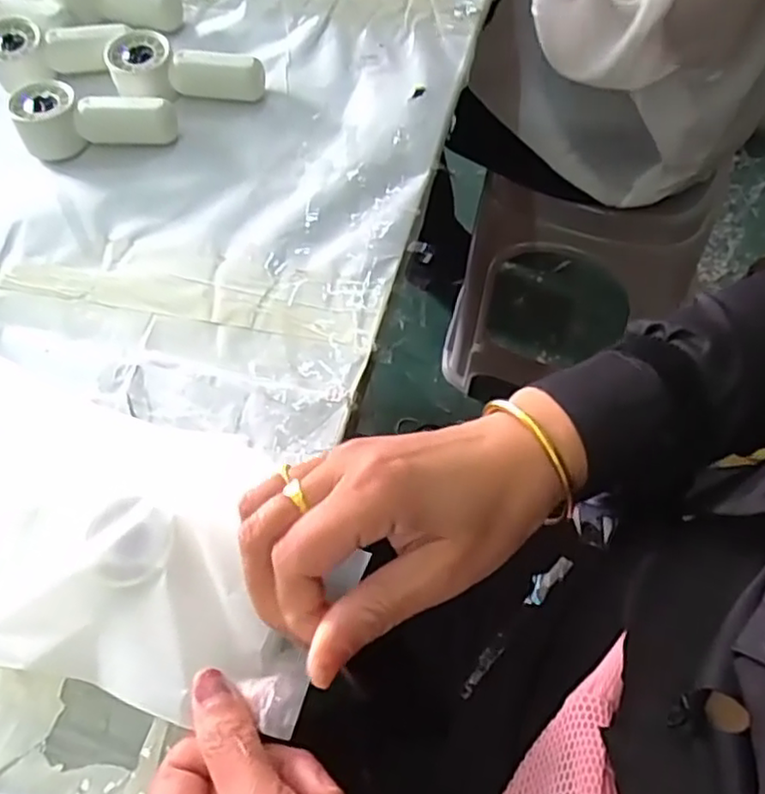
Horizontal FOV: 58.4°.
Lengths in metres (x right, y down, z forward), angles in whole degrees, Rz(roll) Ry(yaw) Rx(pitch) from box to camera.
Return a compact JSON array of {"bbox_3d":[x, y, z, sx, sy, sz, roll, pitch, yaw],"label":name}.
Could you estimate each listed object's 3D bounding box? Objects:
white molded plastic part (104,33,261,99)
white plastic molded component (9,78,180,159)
[{"bbox_3d":[-0.142,-0.227,0.489,0.106,0.034,0.042,13,64,10],"label":"white molded plastic part"},{"bbox_3d":[-0.201,-0.200,0.484,0.105,0.033,0.042,-8,62,-1],"label":"white plastic molded component"}]

